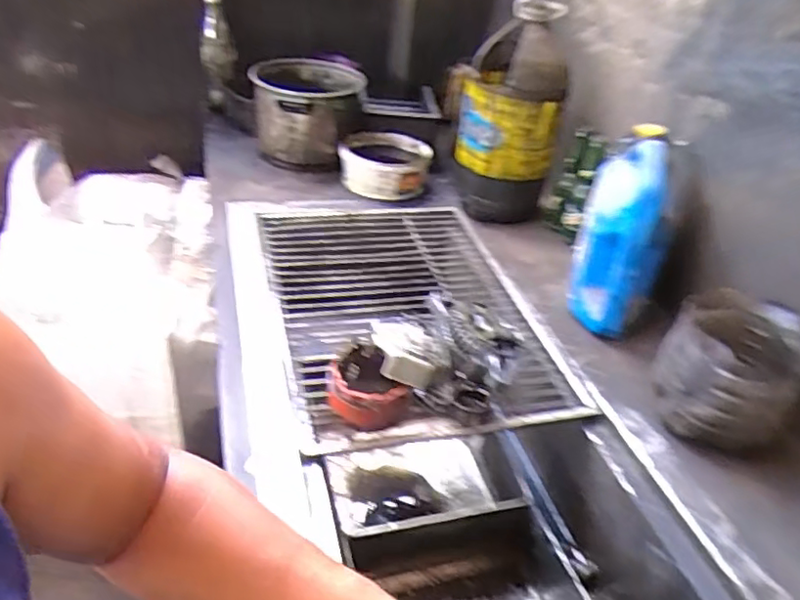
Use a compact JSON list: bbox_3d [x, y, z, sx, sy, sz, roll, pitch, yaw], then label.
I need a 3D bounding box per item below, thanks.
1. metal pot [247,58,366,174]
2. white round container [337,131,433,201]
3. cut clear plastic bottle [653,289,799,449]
[{"bbox_3d":[-0.214,-0.413,1.395,0.240,0.188,0.242,7,34,-1],"label":"metal pot"},{"bbox_3d":[-0.033,-0.299,1.364,0.191,0.092,0.191,5,35,-4],"label":"white round container"},{"bbox_3d":[0.435,0.097,0.823,0.162,0.158,0.165,29,40,28],"label":"cut clear plastic bottle"}]

